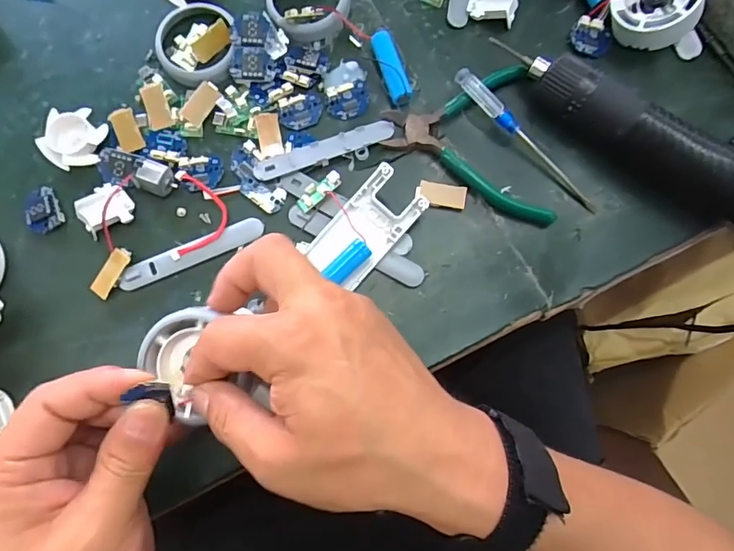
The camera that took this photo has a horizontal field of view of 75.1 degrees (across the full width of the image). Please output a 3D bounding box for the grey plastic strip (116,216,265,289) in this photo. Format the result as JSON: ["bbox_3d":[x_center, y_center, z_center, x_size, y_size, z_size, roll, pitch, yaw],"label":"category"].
[{"bbox_3d":[-0.112,-0.015,0.304,0.092,0.005,0.015,-24,81,-4],"label":"grey plastic strip"}]

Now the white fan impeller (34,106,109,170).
[{"bbox_3d":[-0.193,-0.090,0.314,0.037,0.013,0.037,-8,80,-2],"label":"white fan impeller"}]

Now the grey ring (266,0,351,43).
[{"bbox_3d":[-0.041,-0.193,0.331,0.056,0.015,0.058,0,80,0],"label":"grey ring"}]

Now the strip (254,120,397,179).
[{"bbox_3d":[-0.028,-0.083,0.315,0.094,0.006,0.016,-20,73,-6],"label":"strip"}]

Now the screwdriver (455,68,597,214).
[{"bbox_3d":[0.104,-0.088,0.314,0.009,0.015,0.124,-44,83,-7],"label":"screwdriver"}]

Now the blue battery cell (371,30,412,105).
[{"bbox_3d":[0.016,-0.140,0.322,0.013,0.015,0.051,-17,81,-3],"label":"blue battery cell"}]

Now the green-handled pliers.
[{"bbox_3d":[0.076,-0.076,0.312,0.095,0.012,0.109,-21,81,-4],"label":"green-handled pliers"}]

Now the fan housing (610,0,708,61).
[{"bbox_3d":[0.199,-0.182,0.326,0.055,0.047,0.058,11,94,32],"label":"fan housing"}]

